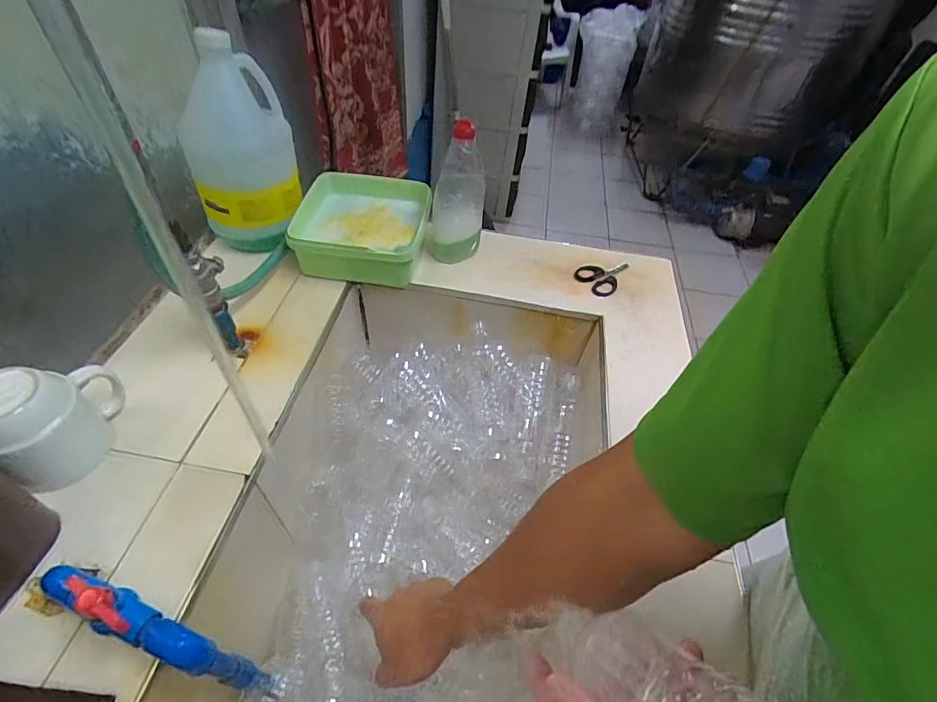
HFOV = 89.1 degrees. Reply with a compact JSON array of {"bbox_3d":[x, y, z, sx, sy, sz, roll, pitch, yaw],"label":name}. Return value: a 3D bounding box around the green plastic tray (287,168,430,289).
[{"bbox_3d":[-0.160,-0.193,0.750,0.186,0.078,0.181,5,48,-1],"label":"green plastic tray"}]

